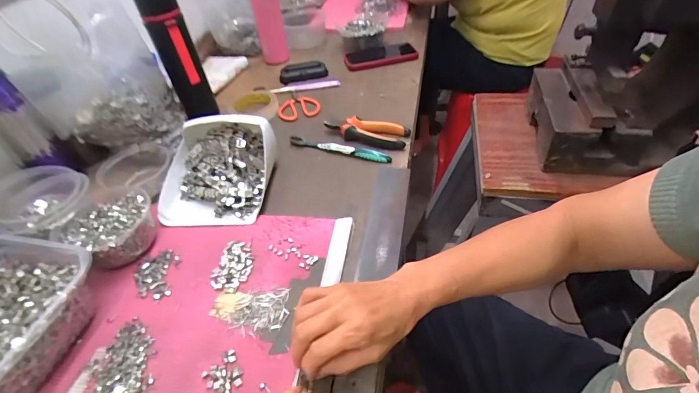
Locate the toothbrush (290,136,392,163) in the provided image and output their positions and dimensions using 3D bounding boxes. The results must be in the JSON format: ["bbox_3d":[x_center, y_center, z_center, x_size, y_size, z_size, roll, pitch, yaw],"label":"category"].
[{"bbox_3d":[-0.019,-0.083,0.624,0.182,0.011,0.017,13,47,21],"label":"toothbrush"}]

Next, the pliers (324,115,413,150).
[{"bbox_3d":[0.027,-0.112,0.649,0.150,0.029,0.052,14,47,21],"label":"pliers"}]

